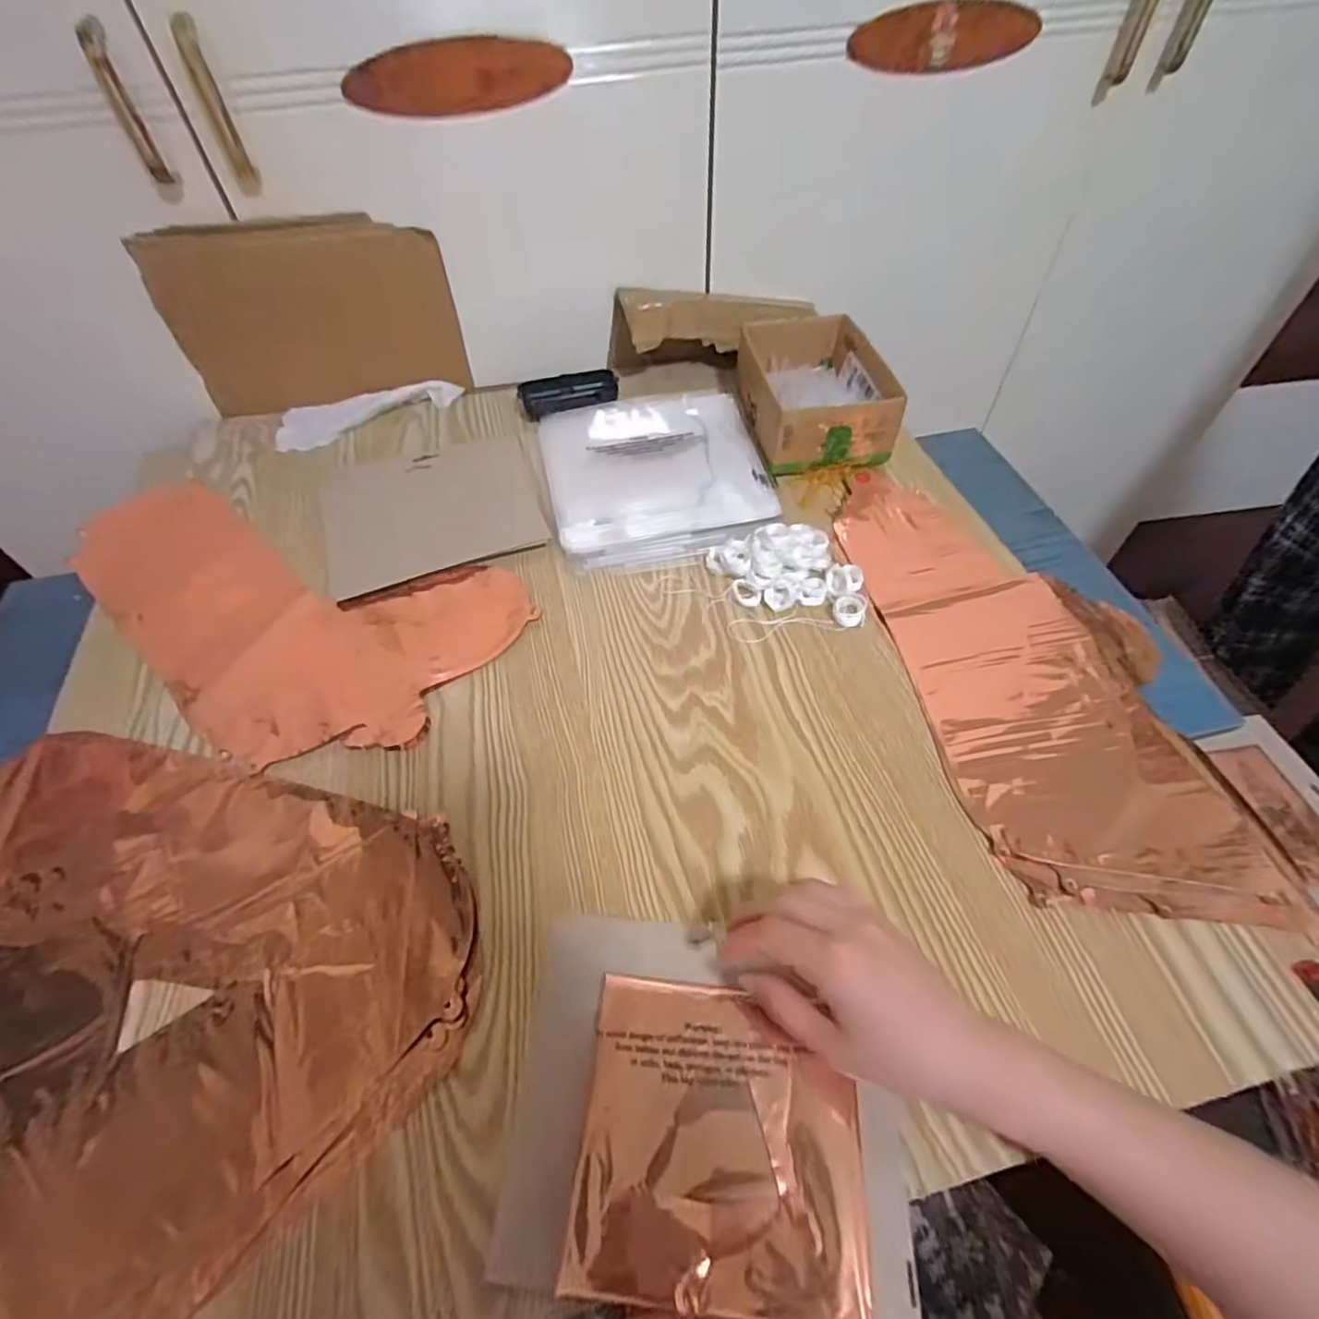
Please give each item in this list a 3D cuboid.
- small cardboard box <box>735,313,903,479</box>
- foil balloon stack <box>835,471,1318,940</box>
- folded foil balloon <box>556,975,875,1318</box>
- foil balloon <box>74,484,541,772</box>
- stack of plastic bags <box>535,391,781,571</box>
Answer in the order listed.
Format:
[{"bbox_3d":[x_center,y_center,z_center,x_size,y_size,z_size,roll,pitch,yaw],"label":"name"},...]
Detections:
[{"bbox_3d":[0.162,-0.282,0.667,0.132,0.064,0.197,-6,52,-2],"label":"small cardboard box"},{"bbox_3d":[0.280,-0.006,0.493,0.191,0.015,0.419,-9,52,-6],"label":"foil balloon stack"},{"bbox_3d":[0.031,0.237,0.318,0.136,0.008,0.127,4,52,5],"label":"folded foil balloon"},{"bbox_3d":[-0.334,-0.066,0.559,0.431,0.010,0.234,30,59,23],"label":"foil balloon"},{"bbox_3d":[-0.003,-0.185,0.627,0.207,0.030,0.228,-11,52,-6],"label":"stack of plastic bags"}]

